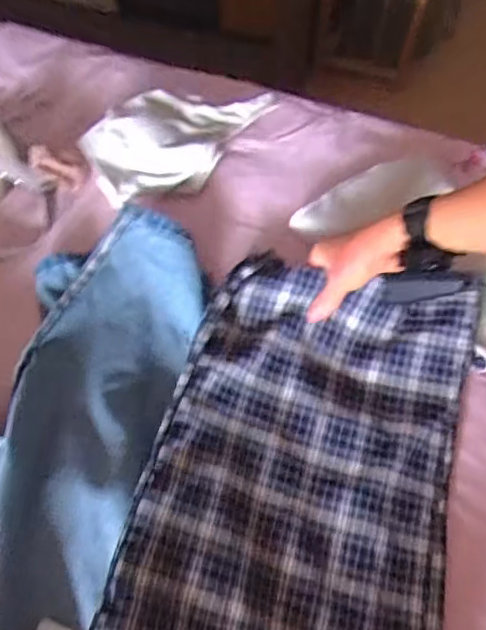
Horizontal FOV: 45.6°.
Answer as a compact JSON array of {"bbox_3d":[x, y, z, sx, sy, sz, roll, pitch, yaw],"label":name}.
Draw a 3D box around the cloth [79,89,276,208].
[{"bbox_3d":[-0.074,-0.237,0.740,0.253,0.043,0.149,-22,67,-10],"label":"cloth"}]

